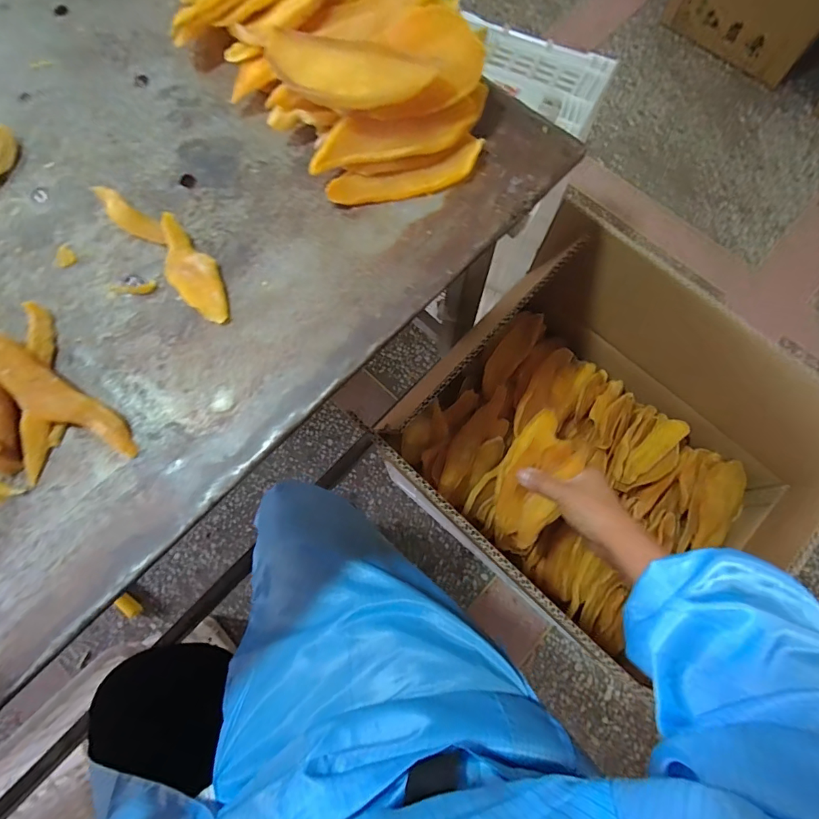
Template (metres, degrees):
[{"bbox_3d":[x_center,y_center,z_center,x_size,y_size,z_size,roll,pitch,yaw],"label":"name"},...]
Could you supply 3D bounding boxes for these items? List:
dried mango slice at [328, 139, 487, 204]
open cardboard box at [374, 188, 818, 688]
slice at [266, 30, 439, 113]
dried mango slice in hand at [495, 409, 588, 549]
[{"bbox_3d":[-0.004,-0.188,0.353,0.124,0.016,0.030,-12,74,-3],"label":"dried mango slice"},{"bbox_3d":[0.216,0.048,0.496,0.391,0.203,0.339,40,78,11],"label":"open cardboard box"},{"bbox_3d":[-0.047,-0.246,0.323,0.125,0.019,0.046,18,75,6],"label":"slice"},{"bbox_3d":[0.136,0.073,0.481,0.079,0.014,0.138,30,92,51],"label":"dried mango slice in hand"}]

